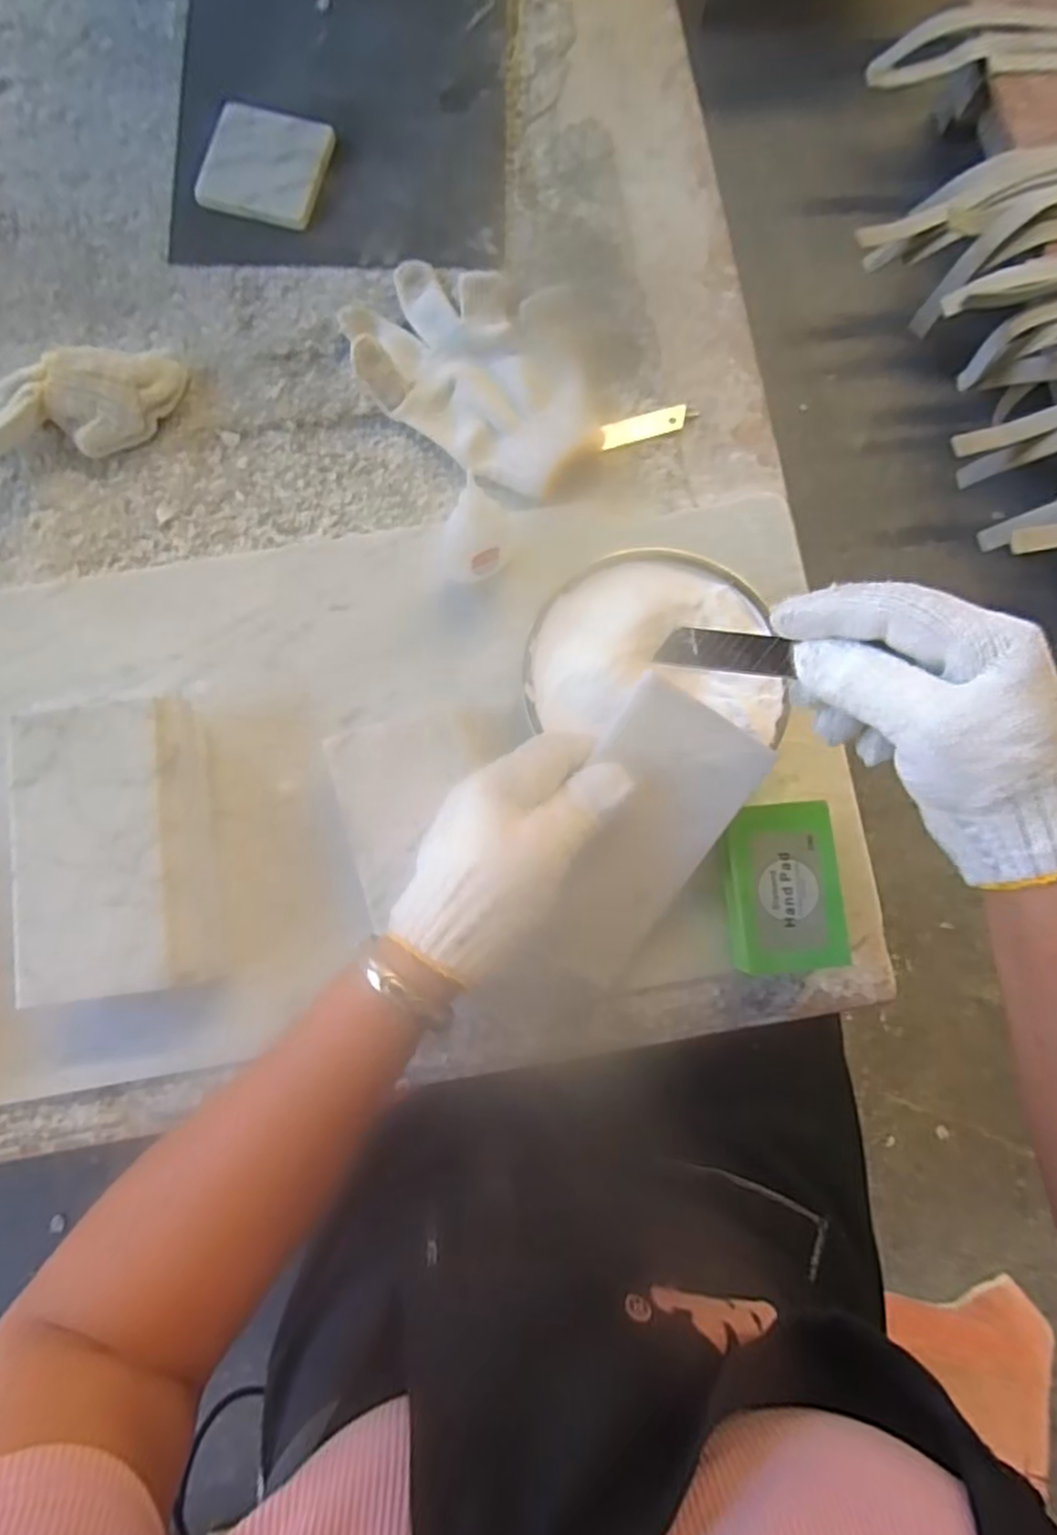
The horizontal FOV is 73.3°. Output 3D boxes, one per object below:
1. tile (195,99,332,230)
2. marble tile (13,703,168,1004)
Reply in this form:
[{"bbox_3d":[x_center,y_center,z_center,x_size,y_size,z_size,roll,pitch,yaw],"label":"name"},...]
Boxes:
[{"bbox_3d":[-0.181,-0.415,0.491,0.081,0.010,0.084,14,82,0],"label":"tile"},{"bbox_3d":[-0.224,0.041,0.361,0.069,0.008,0.147,-5,83,-4],"label":"marble tile"}]

